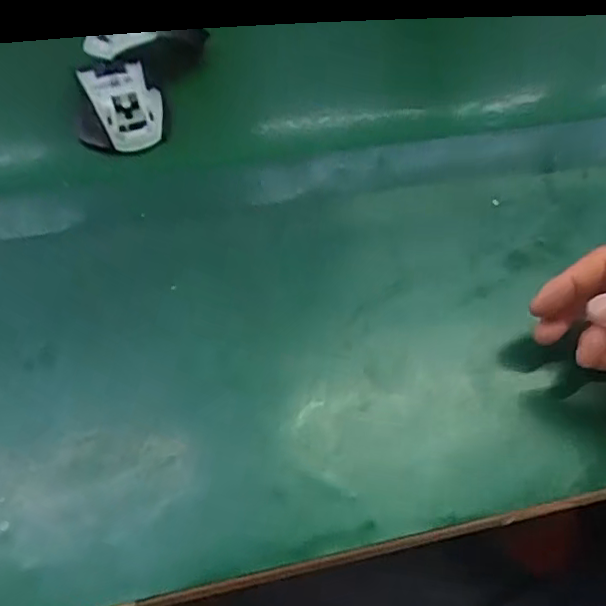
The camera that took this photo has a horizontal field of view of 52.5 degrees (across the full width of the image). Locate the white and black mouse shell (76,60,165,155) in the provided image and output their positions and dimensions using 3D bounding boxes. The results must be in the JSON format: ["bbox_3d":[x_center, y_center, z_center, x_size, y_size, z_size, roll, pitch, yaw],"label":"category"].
[{"bbox_3d":[-0.148,-0.156,0.493,0.067,0.038,0.070,-16,56,-14],"label":"white and black mouse shell"}]

